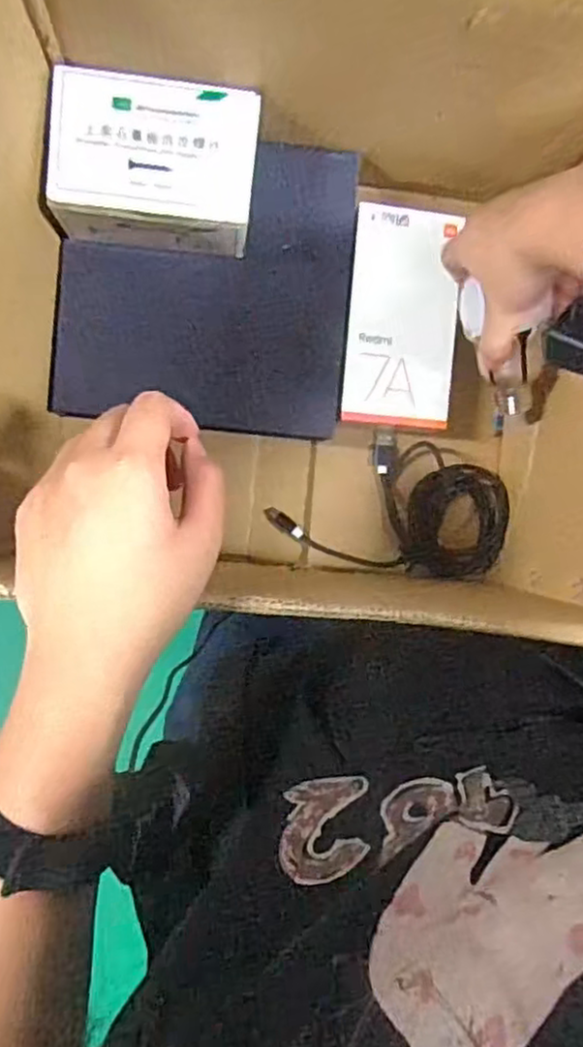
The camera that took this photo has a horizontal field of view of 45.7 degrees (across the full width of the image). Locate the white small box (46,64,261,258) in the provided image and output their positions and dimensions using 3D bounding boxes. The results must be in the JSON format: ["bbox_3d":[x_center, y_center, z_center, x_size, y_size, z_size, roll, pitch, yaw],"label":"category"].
[{"bbox_3d":[-0.086,-0.226,0.452,0.124,0.073,0.091,4,92,-4],"label":"white small box"}]

